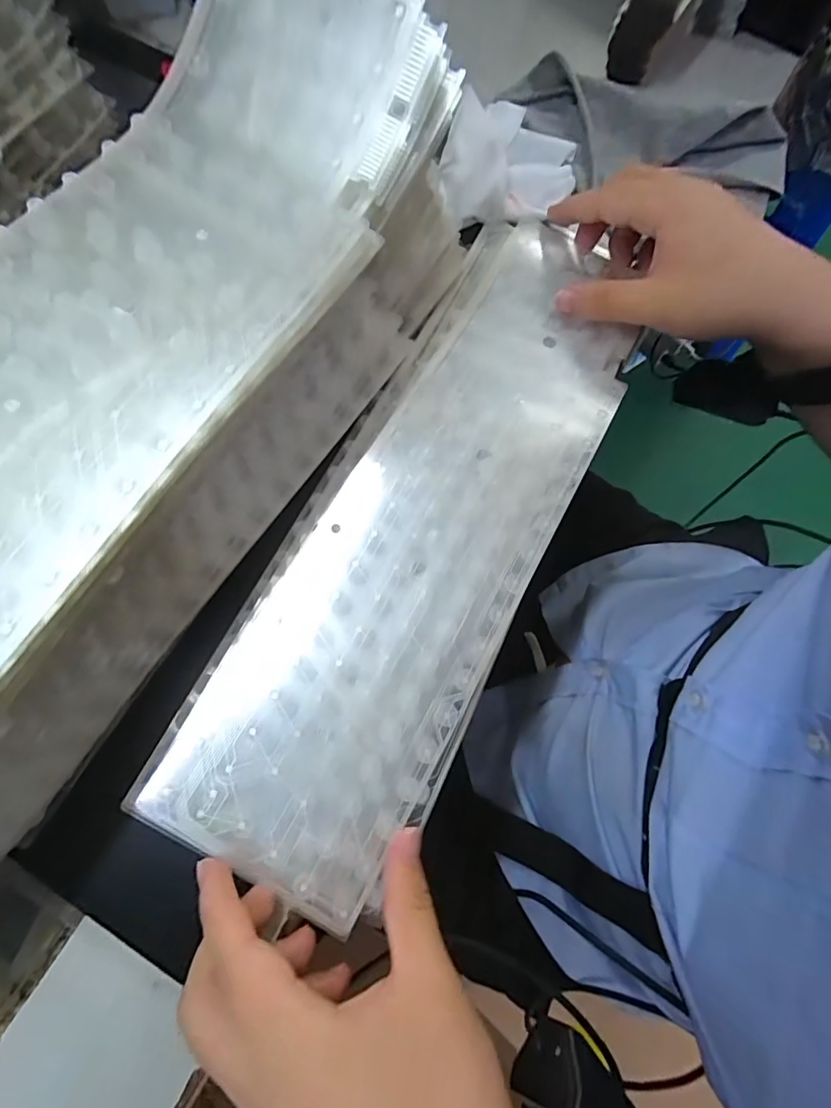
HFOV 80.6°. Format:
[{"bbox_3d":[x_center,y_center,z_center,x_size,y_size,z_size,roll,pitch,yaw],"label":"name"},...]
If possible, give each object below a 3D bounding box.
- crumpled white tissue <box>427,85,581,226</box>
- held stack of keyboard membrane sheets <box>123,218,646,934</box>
[{"bbox_3d":[0.063,-0.270,0.327,0.089,0.034,0.116,14,74,2],"label":"crumpled white tissue"},{"bbox_3d":[0.012,-0.029,0.276,0.128,0.016,0.400,26,74,6],"label":"held stack of keyboard membrane sheets"}]

